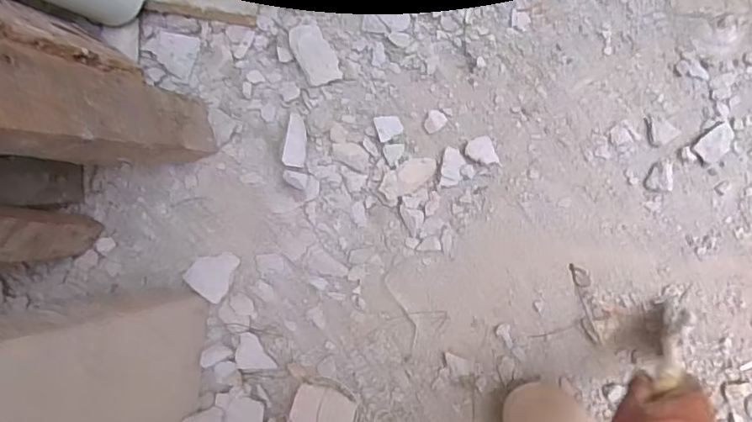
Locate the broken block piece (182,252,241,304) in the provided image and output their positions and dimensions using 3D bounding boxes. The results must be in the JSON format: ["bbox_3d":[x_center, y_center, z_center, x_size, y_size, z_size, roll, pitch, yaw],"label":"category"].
[{"bbox_3d":[-0.202,0.077,0.704,0.055,0.013,0.061,36,94,4],"label":"broken block piece"}]

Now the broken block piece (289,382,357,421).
[{"bbox_3d":[-0.064,0.251,0.675,0.076,0.007,0.074,14,80,-13],"label":"broken block piece"}]

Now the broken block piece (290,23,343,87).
[{"bbox_3d":[-0.074,-0.186,0.674,0.040,0.020,0.074,-30,88,6],"label":"broken block piece"}]

